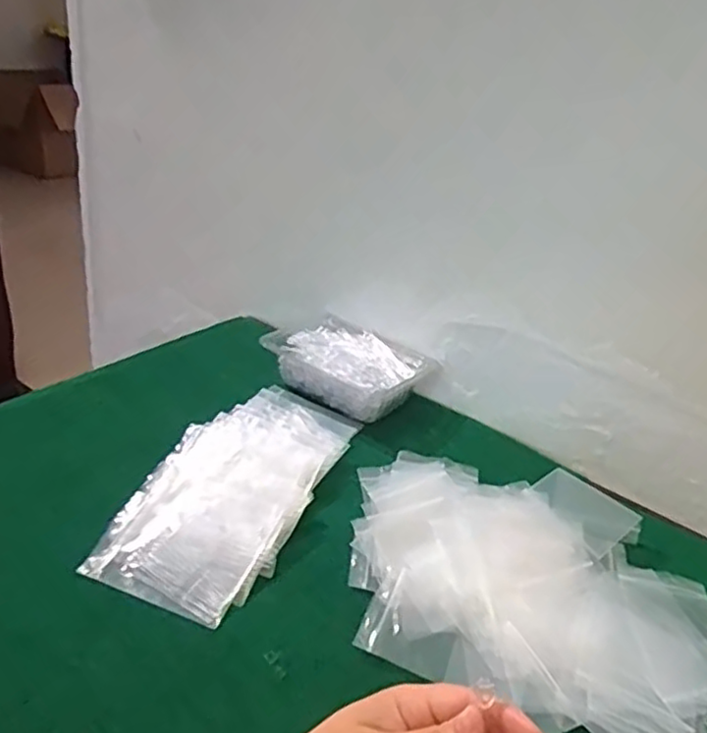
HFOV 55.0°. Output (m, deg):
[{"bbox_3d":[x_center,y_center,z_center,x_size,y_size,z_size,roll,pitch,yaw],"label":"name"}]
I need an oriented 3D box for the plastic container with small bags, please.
[{"bbox_3d":[-0.005,-0.003,0.796,0.171,0.050,0.119,26,35,30],"label":"plastic container with small bags"}]

